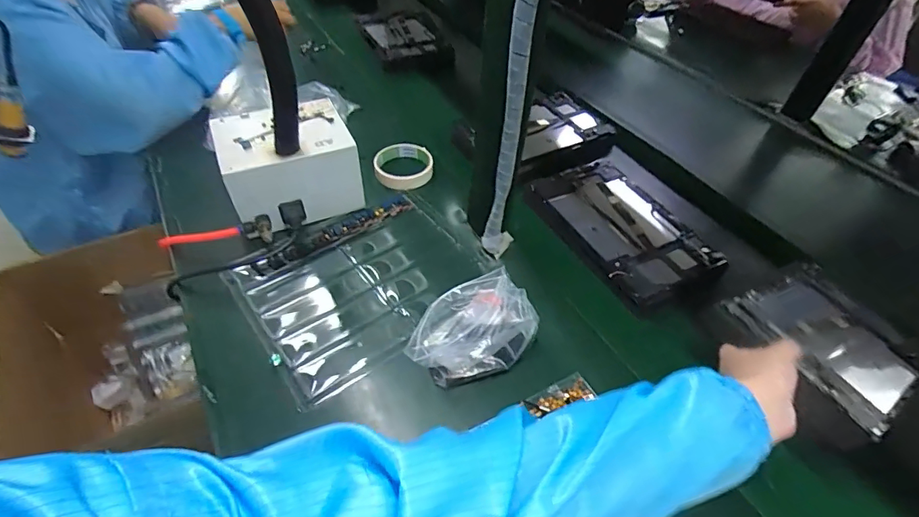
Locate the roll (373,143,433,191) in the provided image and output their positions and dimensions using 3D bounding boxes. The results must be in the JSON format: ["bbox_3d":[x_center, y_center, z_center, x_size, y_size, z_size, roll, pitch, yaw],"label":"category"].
[{"bbox_3d":[-0.085,-0.142,0.689,0.087,0.021,0.090,2,47,-2],"label":"roll"}]

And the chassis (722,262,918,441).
[{"bbox_3d":[0.383,0.078,0.464,0.205,0.006,0.146,-11,49,-34],"label":"chassis"}]

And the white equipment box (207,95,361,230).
[{"bbox_3d":[-0.228,-0.123,0.606,0.161,0.108,0.129,-20,51,-21],"label":"white equipment box"}]

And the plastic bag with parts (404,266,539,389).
[{"bbox_3d":[0.010,0.074,0.469,0.131,0.060,0.081,-14,49,-17],"label":"plastic bag with parts"}]

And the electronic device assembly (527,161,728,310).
[{"bbox_3d":[0.216,-0.049,0.618,0.148,0.009,0.246,-20,51,-18],"label":"electronic device assembly"}]

